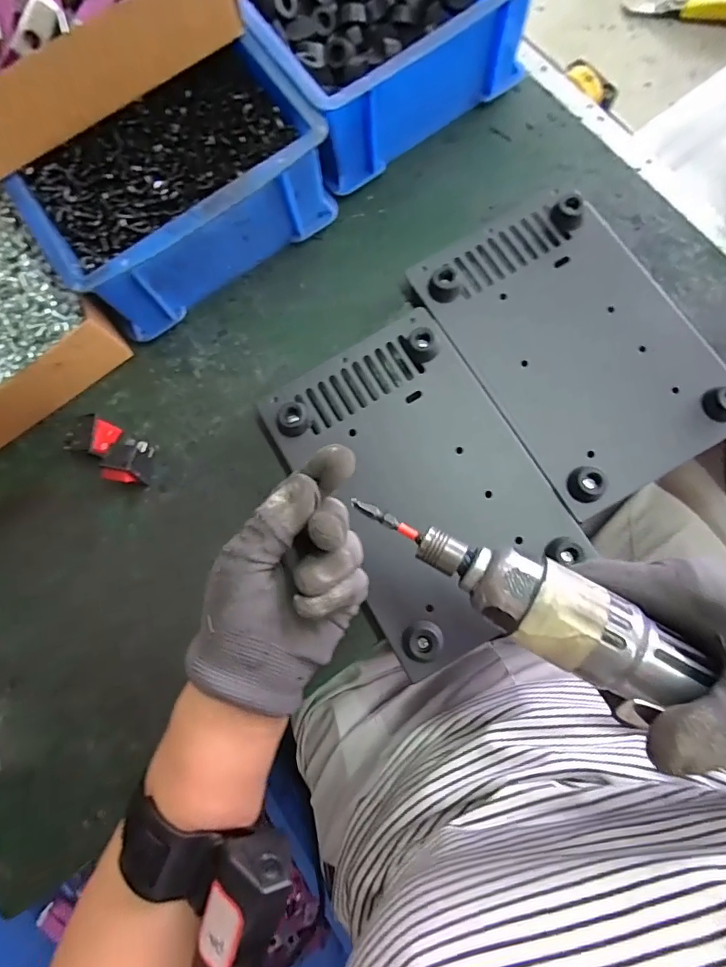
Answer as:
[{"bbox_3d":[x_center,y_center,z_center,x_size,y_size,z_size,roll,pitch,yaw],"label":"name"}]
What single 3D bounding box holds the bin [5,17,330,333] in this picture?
[{"bbox_3d":[-0.135,-0.222,0.371,0.205,0.085,0.137,-36,75,-1],"label":"bin"}]

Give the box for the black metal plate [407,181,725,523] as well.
[{"bbox_3d":[0.154,-0.106,0.350,0.147,0.019,0.227,-31,78,-1],"label":"black metal plate"}]

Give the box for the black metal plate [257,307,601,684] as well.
[{"bbox_3d":[0.040,-0.002,0.341,0.148,0.028,0.223,-31,78,-1],"label":"black metal plate"}]

